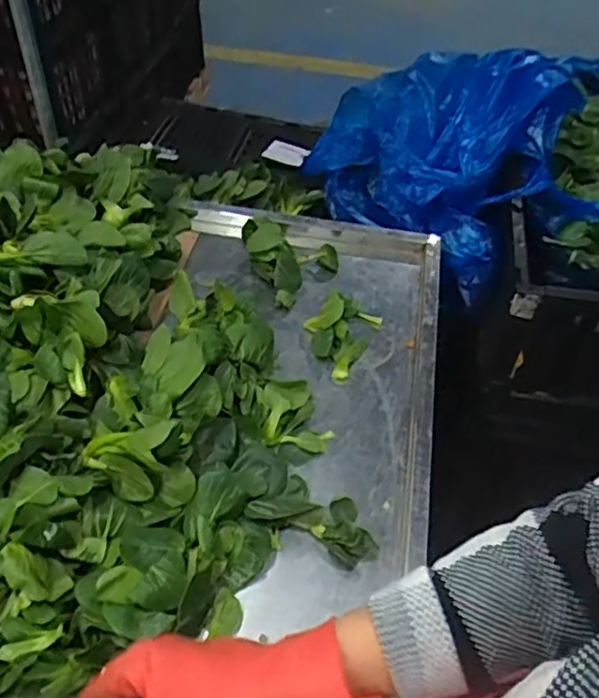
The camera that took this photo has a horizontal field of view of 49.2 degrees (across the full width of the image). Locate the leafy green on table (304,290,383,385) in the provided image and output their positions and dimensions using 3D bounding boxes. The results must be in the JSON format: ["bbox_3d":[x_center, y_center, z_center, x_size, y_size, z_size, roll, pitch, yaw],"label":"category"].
[{"bbox_3d":[0.044,-0.026,0.754,0.075,0.040,0.114,23,52,16],"label":"leafy green on table"}]

